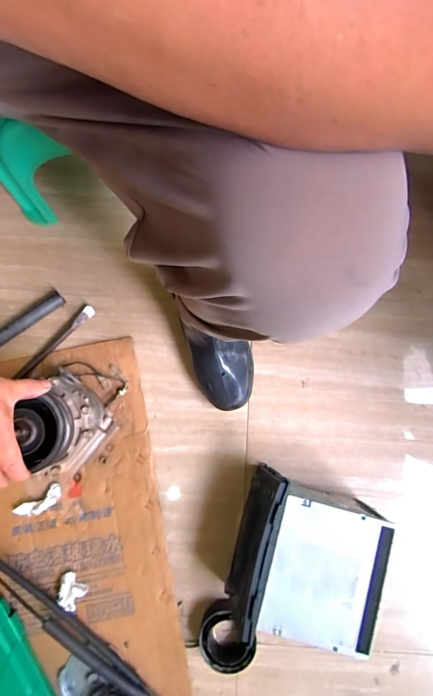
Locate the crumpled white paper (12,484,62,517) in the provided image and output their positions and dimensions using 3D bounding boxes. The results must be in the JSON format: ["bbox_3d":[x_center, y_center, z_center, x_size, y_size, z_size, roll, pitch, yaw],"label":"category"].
[{"bbox_3d":[-0.286,0.250,0.573,0.076,0.018,0.029,-32,83,-4],"label":"crumpled white paper"}]

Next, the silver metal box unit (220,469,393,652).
[{"bbox_3d":[0.130,0.301,0.515,0.192,0.123,0.200,15,83,2],"label":"silver metal box unit"}]

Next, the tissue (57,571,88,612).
[{"bbox_3d":[-0.226,0.375,0.550,0.043,0.019,0.044,33,84,4],"label":"tissue"}]

